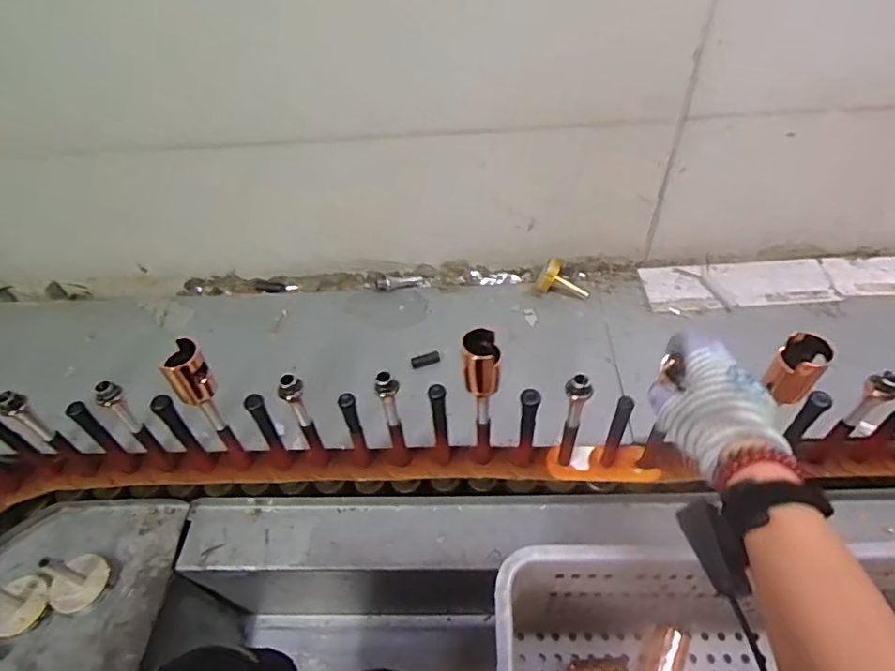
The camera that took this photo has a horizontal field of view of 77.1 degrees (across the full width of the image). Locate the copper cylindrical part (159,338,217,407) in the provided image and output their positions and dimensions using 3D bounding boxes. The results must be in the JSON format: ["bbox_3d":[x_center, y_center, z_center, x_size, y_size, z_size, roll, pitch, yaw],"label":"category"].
[{"bbox_3d":[-0.280,0.040,0.612,0.043,0.068,0.038,-28,56,-20],"label":"copper cylindrical part"}]

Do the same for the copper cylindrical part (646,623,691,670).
[{"bbox_3d":[0.287,0.418,0.729,0.039,0.032,0.076,21,54,17],"label":"copper cylindrical part"}]

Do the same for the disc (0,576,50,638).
[{"bbox_3d":[-0.517,0.328,0.679,0.063,0.008,0.066,-1,51,1],"label":"disc"}]

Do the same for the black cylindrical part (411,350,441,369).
[{"bbox_3d":[-0.034,0.037,0.881,0.046,0.020,0.014,-17,53,-12],"label":"black cylindrical part"}]

